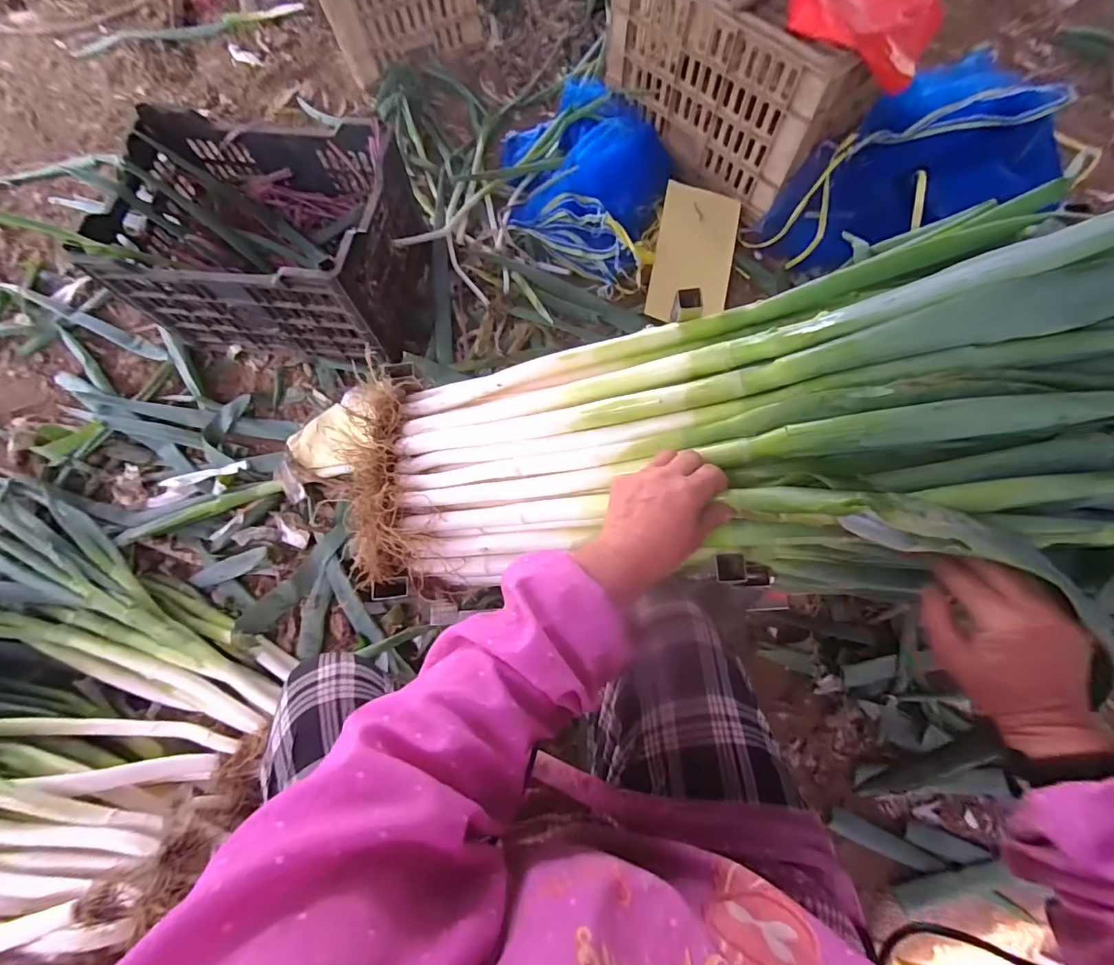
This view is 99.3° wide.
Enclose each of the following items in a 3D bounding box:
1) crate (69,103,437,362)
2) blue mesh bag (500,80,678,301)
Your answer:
[{"bbox_3d":[-0.508,-0.454,0.891,0.486,0.246,0.365,7,74,4],"label":"crate"},{"bbox_3d":[0.071,-0.656,0.995,0.341,0.102,0.522,-9,74,-1],"label":"blue mesh bag"}]

